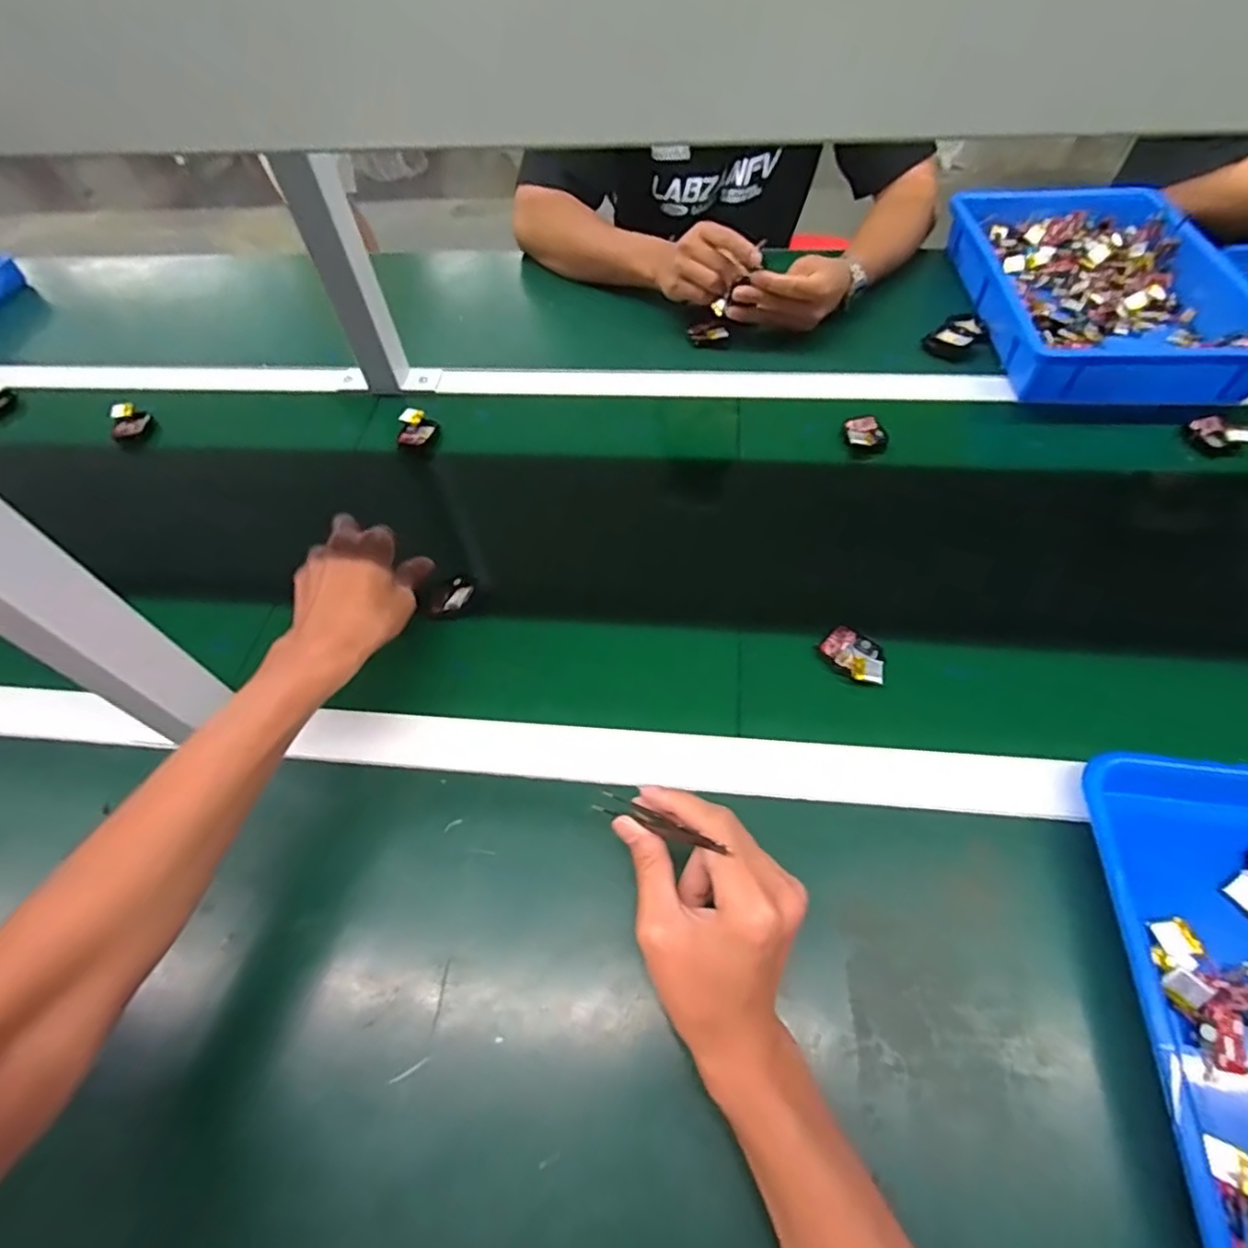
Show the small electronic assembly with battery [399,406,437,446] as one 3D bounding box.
[{"bbox_3d":[-0.222,-0.214,0.668,0.037,0.015,0.049,-8,55,-3],"label":"small electronic assembly with battery"}]

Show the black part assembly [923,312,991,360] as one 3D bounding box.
[{"bbox_3d":[0.390,-0.333,0.713,0.054,0.022,0.079,36,64,24],"label":"black part assembly"}]

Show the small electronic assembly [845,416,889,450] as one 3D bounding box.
[{"bbox_3d":[0.244,-0.193,0.622,0.039,0.011,0.042,-1,55,2],"label":"small electronic assembly"}]

